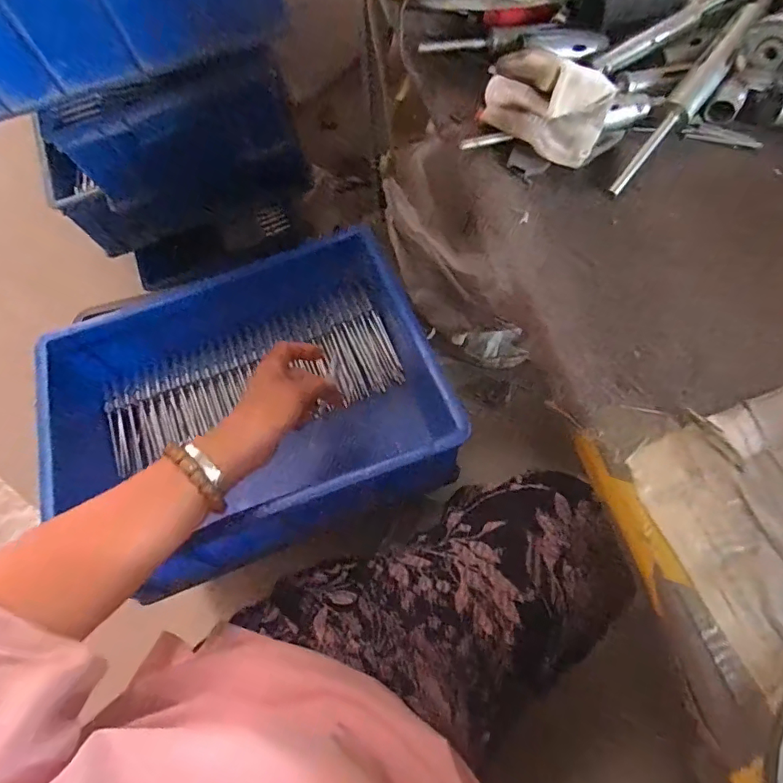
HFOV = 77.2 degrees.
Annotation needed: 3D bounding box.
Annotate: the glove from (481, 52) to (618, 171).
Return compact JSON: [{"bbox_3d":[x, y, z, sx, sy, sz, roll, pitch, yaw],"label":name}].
[{"bbox_3d":[0.108,-0.198,0.342,0.090,0.058,0.047,34,76,13],"label":"glove"}]

